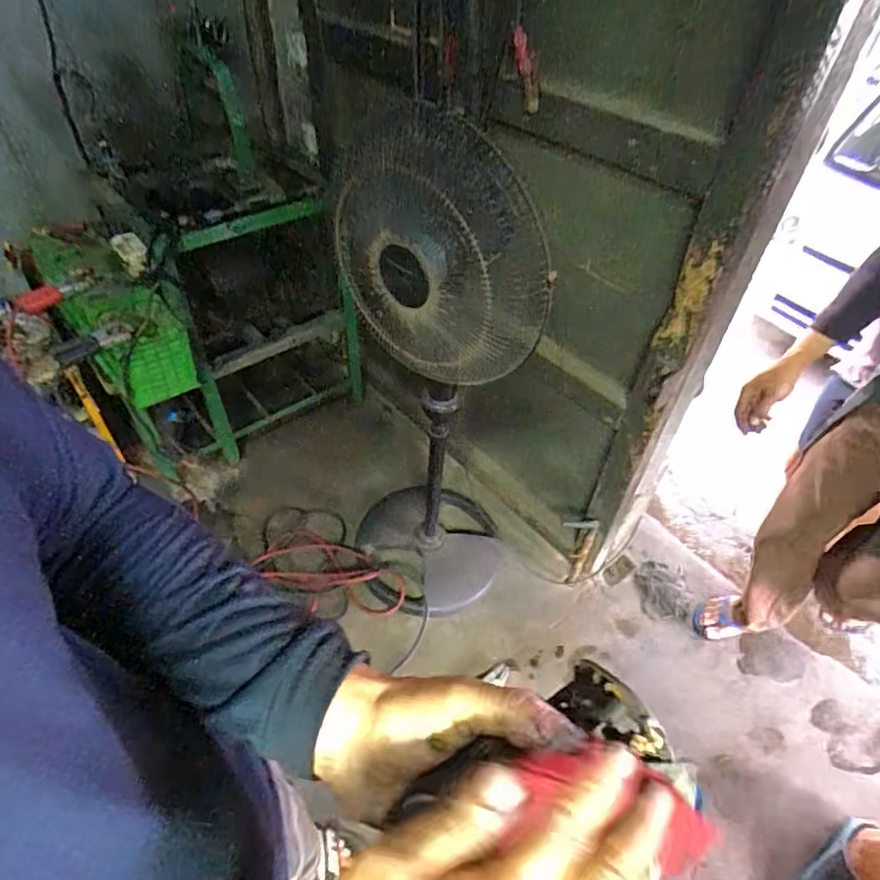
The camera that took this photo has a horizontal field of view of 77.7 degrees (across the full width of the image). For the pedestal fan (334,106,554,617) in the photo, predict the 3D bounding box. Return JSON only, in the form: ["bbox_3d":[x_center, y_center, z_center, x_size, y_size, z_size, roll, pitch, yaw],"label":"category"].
[{"bbox_3d":[-0.010,-0.065,1.179,0.360,1.125,0.394,8,46,4],"label":"pedestal fan"}]

